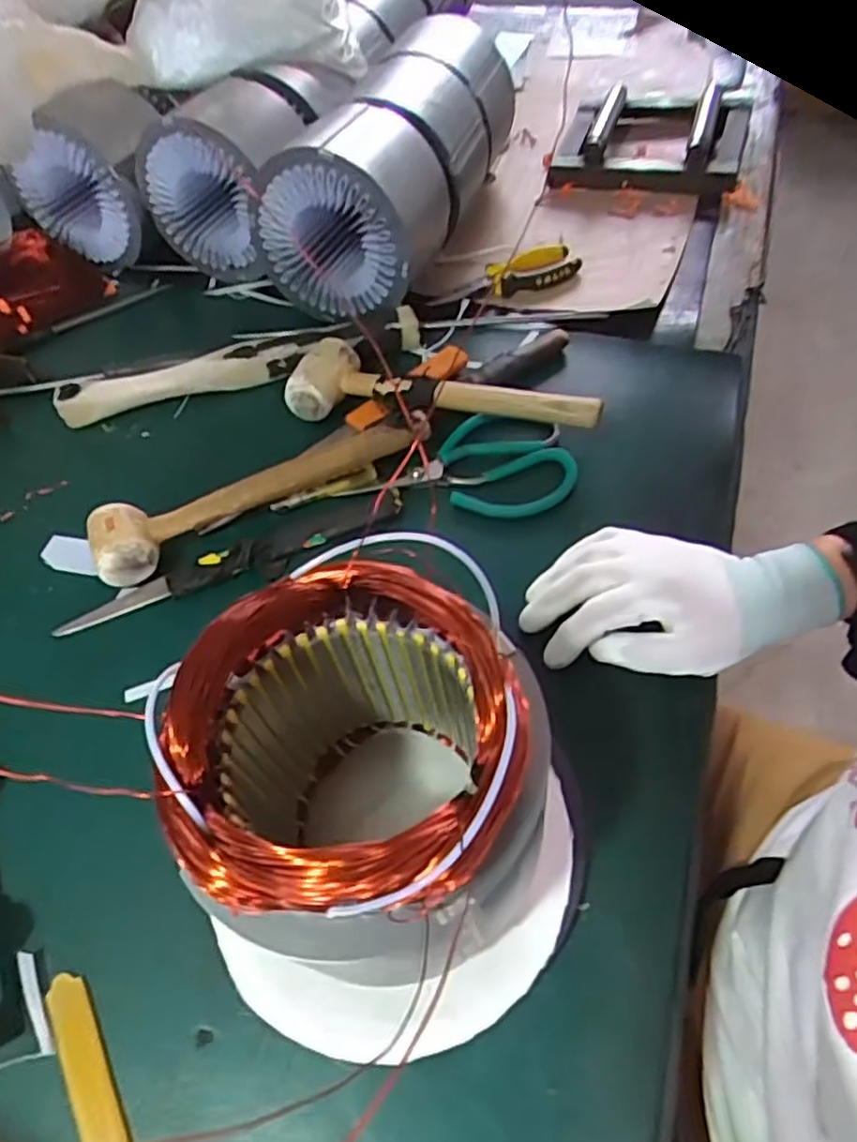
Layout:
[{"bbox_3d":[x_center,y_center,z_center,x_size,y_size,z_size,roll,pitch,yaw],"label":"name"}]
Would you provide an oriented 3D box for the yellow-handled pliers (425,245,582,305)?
[{"bbox_3d":[0.075,-0.291,0.688,0.151,0.016,0.059,-17,56,-7],"label":"yellow-handled pliers"}]

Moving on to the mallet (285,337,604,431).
[{"bbox_3d":[0.013,-0.142,0.566,0.247,0.046,0.069,11,57,12],"label":"mallet"}]

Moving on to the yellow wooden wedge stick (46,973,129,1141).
[{"bbox_3d":[-0.153,0.274,0.329,0.019,0.007,0.161,-29,58,-14],"label":"yellow wooden wedge stick"}]

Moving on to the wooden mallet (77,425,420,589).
[{"bbox_3d":[-0.125,-0.053,0.524,0.246,0.043,0.053,-20,56,-8],"label":"wooden mallet"}]

